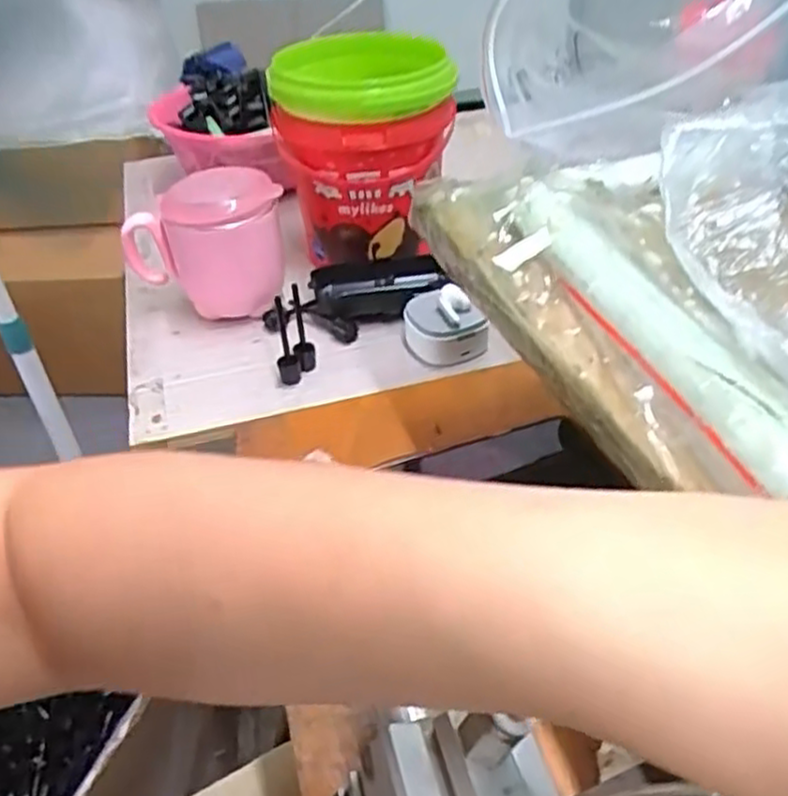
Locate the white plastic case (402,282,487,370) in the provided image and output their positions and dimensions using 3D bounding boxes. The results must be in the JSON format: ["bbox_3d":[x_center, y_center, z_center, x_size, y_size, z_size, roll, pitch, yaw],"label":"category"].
[{"bbox_3d":[0.034,-0.050,0.494,0.052,0.041,0.047,-8,39,-5],"label":"white plastic case"}]

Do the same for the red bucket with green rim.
[{"bbox_3d":[-0.023,-0.193,0.562,0.126,0.133,0.142,-7,39,-5],"label":"red bucket with green rim"}]

